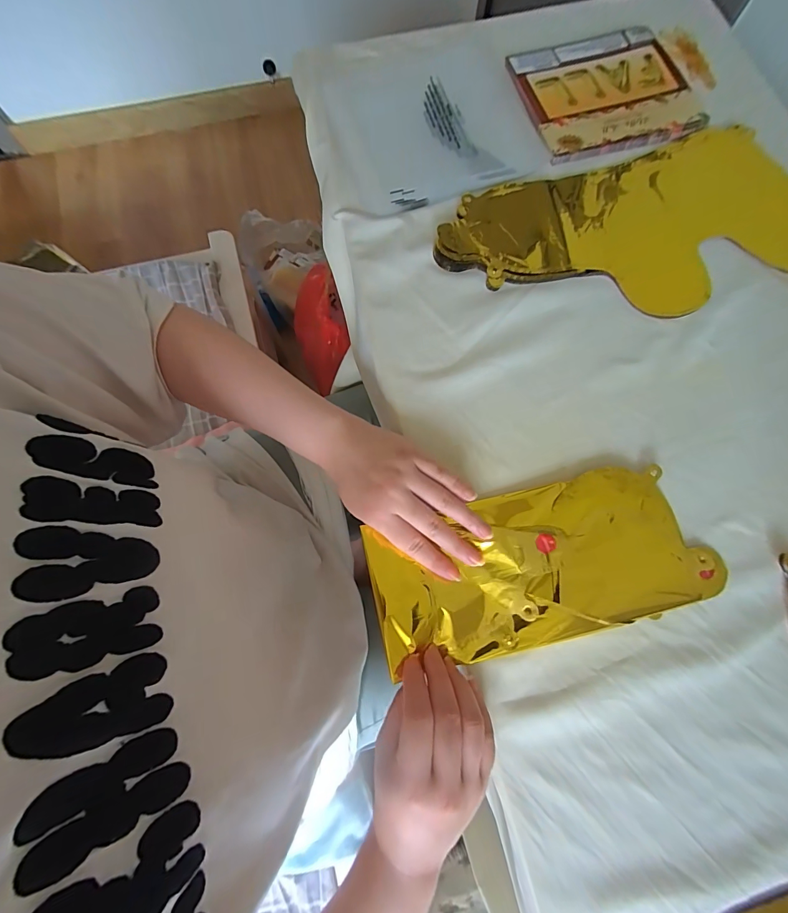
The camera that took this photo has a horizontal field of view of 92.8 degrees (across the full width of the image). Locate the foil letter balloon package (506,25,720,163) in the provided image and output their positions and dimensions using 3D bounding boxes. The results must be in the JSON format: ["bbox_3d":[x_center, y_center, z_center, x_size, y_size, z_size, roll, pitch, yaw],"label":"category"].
[{"bbox_3d":[0.268,-0.428,0.442,0.228,0.016,0.163,-12,79,-2],"label":"foil letter balloon package"}]

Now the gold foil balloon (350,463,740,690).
[{"bbox_3d":[0.120,0.090,0.311,0.275,0.023,0.123,-15,77,-2],"label":"gold foil balloon"}]

